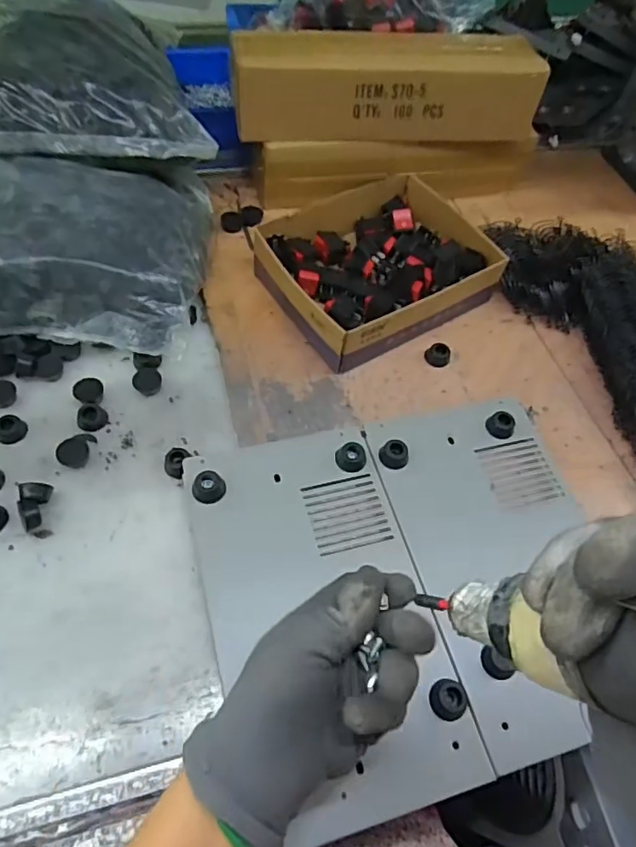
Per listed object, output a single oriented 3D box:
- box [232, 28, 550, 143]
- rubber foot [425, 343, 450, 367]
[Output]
[{"bbox_3d":[0.072,-0.353,0.596,0.316,0.082,0.085,-2,58,-8],"label":"box"},{"bbox_3d":[0.118,-0.068,0.562,0.024,0.015,0.019,17,60,6],"label":"rubber foot"}]

